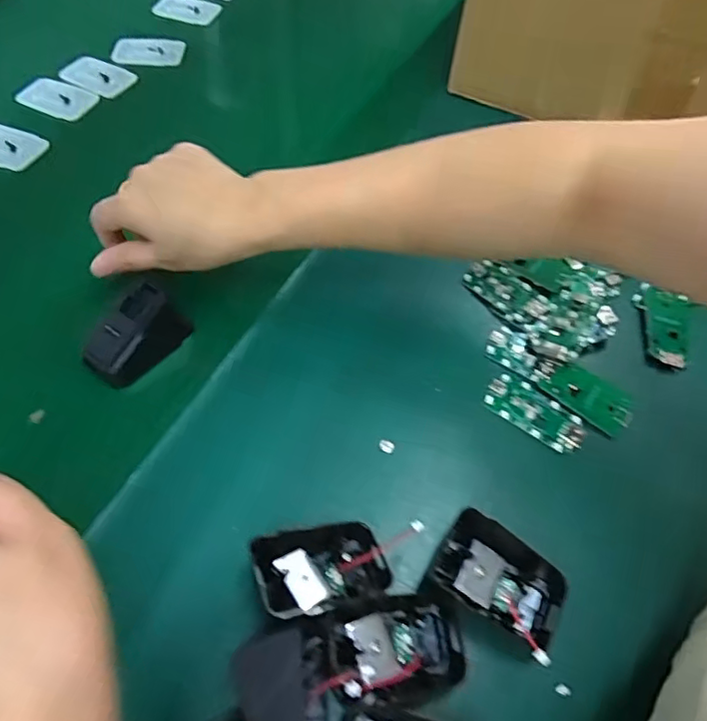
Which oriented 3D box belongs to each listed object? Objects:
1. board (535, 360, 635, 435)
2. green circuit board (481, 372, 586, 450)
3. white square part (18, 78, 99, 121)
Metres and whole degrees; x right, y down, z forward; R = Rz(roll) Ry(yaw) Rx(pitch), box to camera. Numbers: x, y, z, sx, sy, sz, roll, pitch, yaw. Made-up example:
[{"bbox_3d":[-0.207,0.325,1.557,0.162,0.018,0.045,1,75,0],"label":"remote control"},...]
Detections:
[{"bbox_3d":[0.154,0.023,0.369,0.057,0.004,0.028,38,77,14],"label":"board"},{"bbox_3d":[0.117,0.033,0.364,0.064,0.004,0.031,36,62,18],"label":"green circuit board"},{"bbox_3d":[-0.279,-0.247,0.532,0.062,0.011,0.045,23,59,10],"label":"white square part"}]

